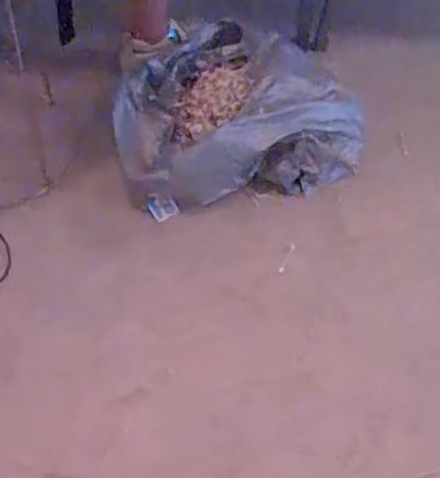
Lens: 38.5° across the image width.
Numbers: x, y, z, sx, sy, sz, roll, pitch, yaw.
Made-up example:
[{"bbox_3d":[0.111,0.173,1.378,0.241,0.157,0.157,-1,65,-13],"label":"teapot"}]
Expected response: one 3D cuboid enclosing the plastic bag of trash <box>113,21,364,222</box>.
[{"bbox_3d":[0.033,-0.260,1.304,0.490,0.138,0.389,-6,52,-10],"label":"plastic bag of trash"}]

